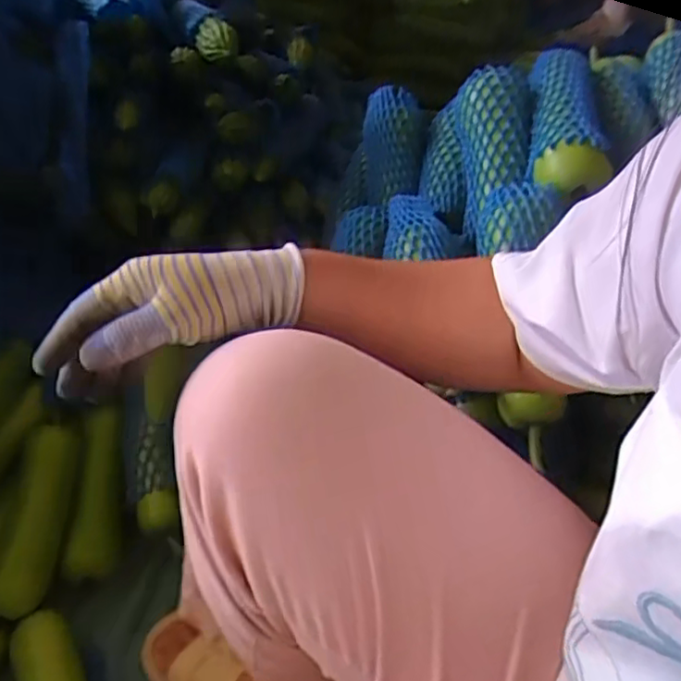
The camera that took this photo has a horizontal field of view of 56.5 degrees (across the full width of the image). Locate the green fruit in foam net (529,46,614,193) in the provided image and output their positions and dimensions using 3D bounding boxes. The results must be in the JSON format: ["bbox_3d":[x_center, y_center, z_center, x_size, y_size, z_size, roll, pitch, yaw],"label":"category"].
[{"bbox_3d":[0.249,-0.250,0.702,0.075,0.057,0.241,10,46,2],"label":"green fruit in foam net"}]

